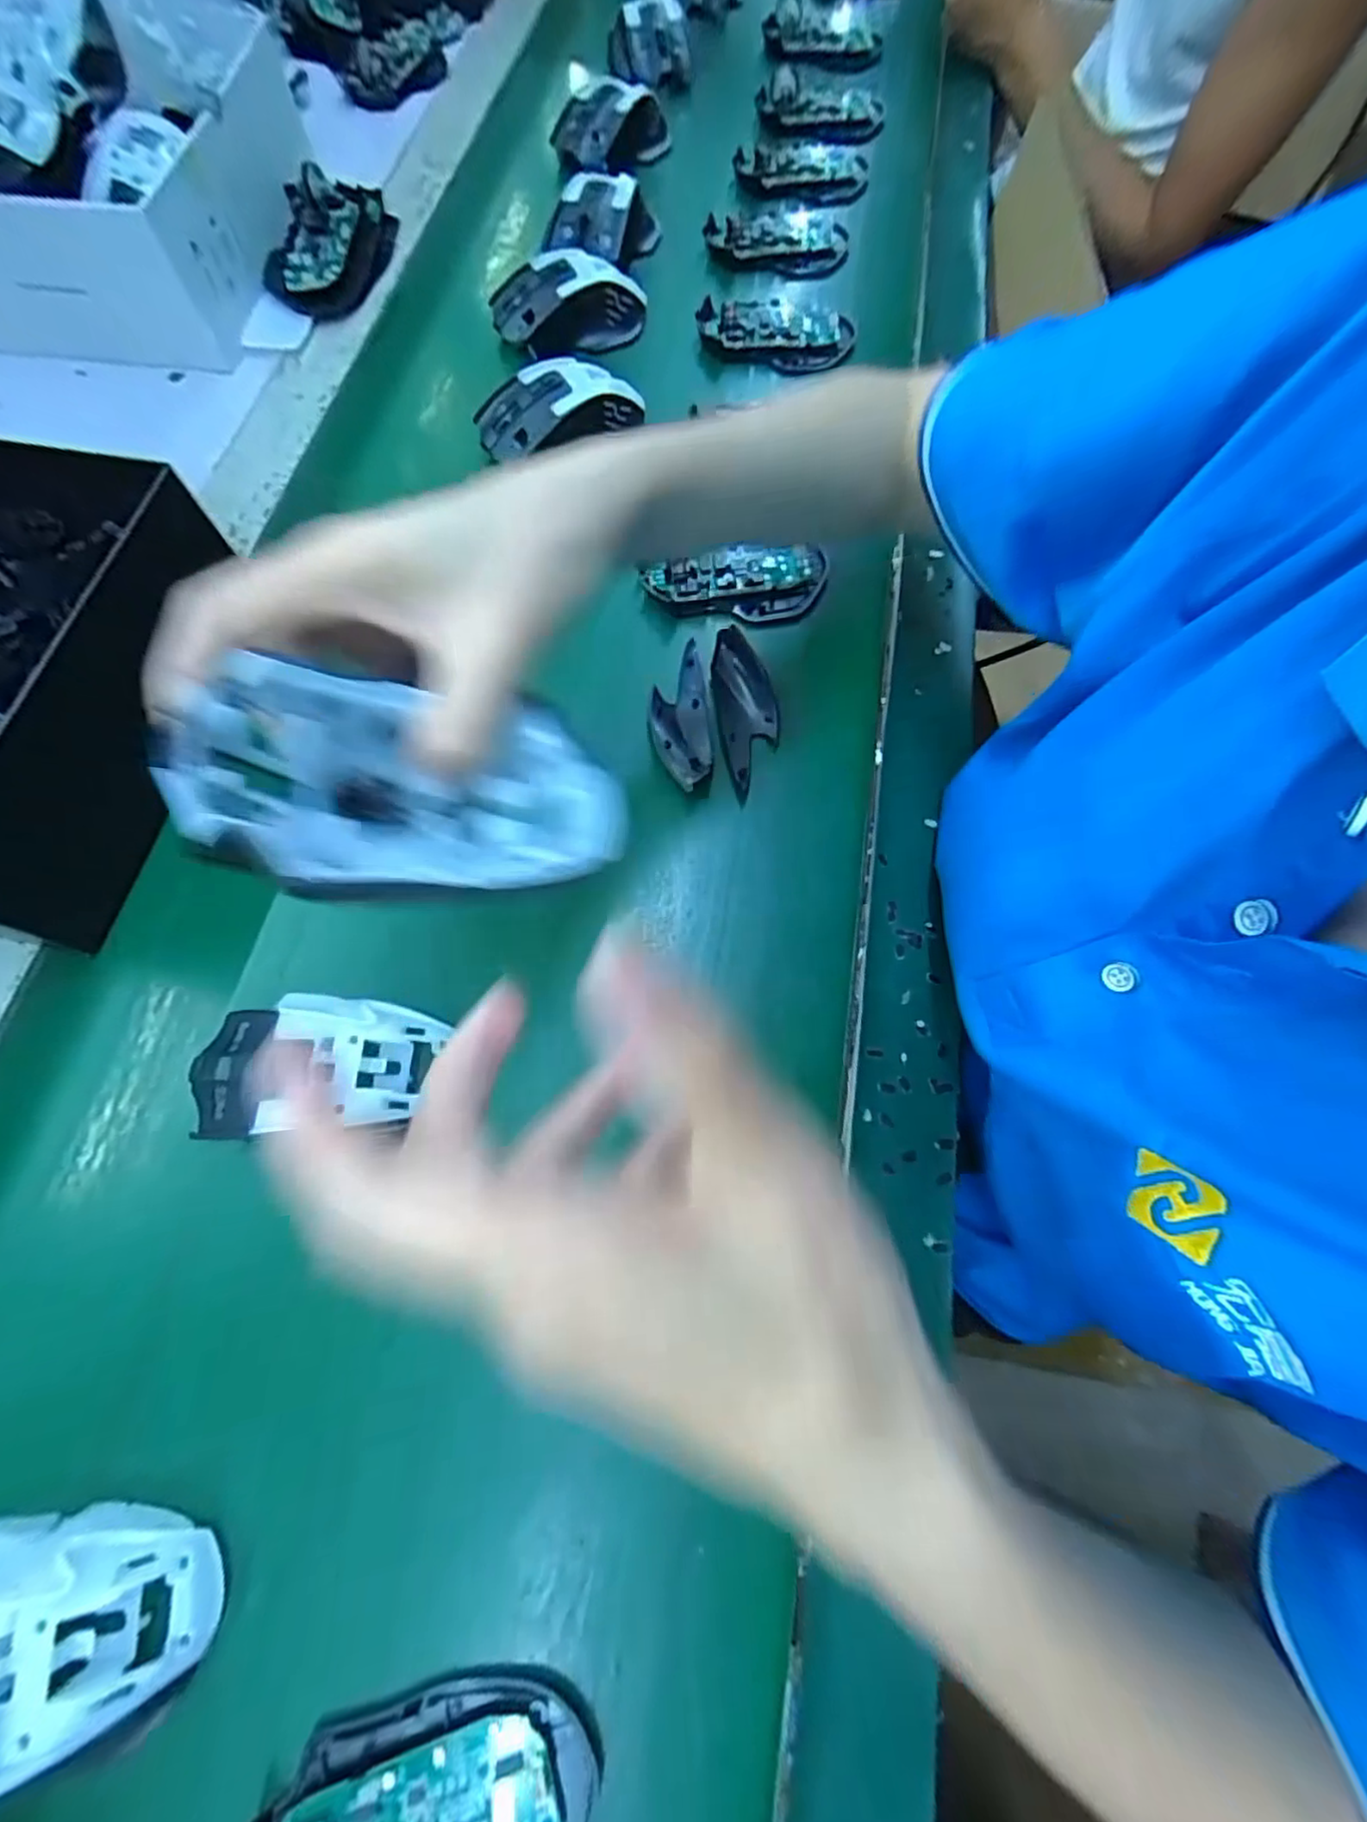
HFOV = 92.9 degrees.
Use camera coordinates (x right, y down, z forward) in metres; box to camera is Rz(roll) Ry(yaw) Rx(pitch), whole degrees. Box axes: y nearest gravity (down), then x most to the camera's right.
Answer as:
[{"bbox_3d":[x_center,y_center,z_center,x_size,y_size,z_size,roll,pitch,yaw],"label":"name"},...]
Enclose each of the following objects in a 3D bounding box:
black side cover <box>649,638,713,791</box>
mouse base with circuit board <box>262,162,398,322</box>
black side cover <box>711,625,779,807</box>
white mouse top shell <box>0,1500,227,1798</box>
[{"bbox_3d":[-0.002,-0.109,0.366,0.033,0.021,0.099,-3,70,-1],"label":"black side cover"},{"bbox_3d":[-0.273,-0.514,0.494,0.084,0.042,0.145,-1,70,-1],"label":"mouse base with circuit board"},{"bbox_3d":[0.036,-0.113,0.370,0.034,0.023,0.098,-5,70,-2],"label":"black side cover"},{"bbox_3d":[-0.223,0.247,0.220,0.106,0.031,0.063,-16,71,-6],"label":"white mouse top shell"}]

